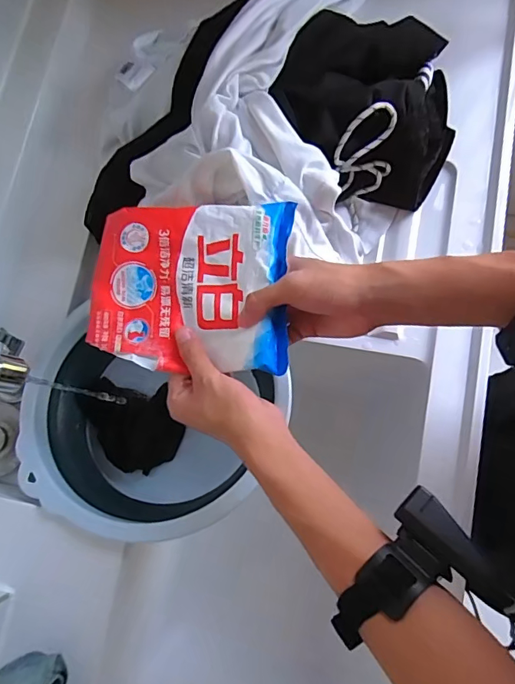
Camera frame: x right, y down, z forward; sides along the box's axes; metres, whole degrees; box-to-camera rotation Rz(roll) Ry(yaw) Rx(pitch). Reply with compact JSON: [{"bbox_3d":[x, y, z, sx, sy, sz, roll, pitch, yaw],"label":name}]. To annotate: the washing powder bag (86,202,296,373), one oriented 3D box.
[{"bbox_3d":[-0.063,-0.053,0.429,0.179,0.032,0.155,3,79,0],"label":"washing powder bag"}]

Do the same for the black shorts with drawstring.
[{"bbox_3d":[0.128,-0.268,0.535,0.201,0.108,0.193,26,80,5],"label":"black shorts with drawstring"}]

